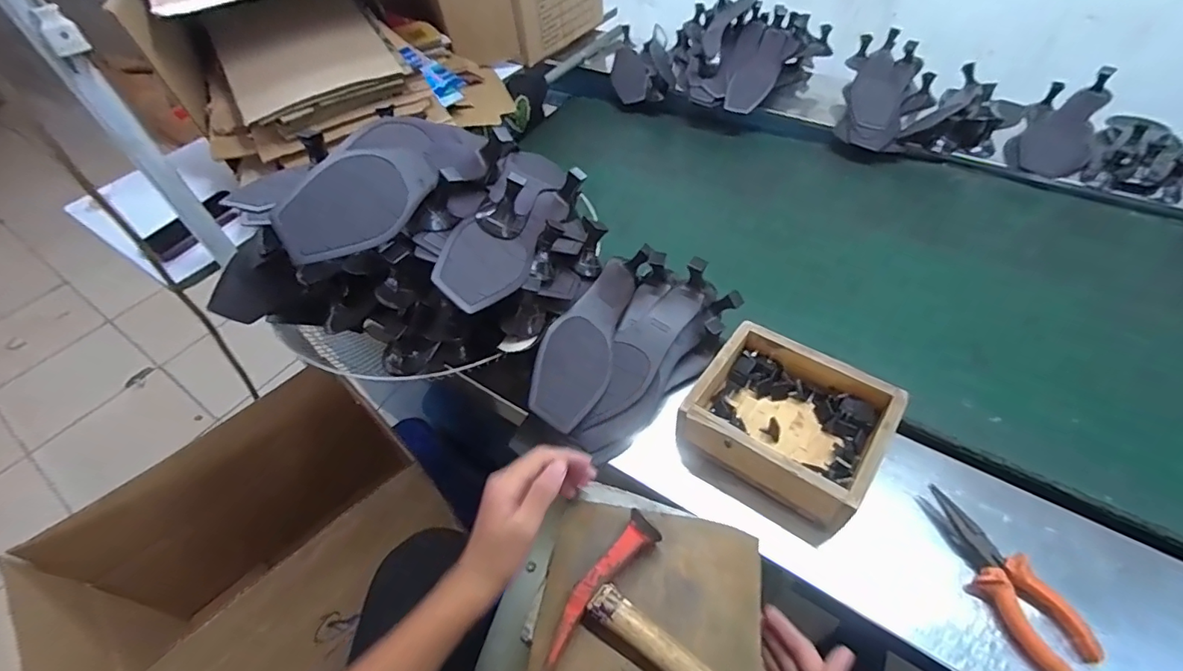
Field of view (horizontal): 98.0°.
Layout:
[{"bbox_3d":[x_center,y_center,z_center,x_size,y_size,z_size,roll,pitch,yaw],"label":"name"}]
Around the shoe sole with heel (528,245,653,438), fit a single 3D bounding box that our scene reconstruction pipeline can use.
[{"bbox_3d":[-0.007,-0.003,0.608,0.082,0.062,0.239,25,68,-7],"label":"shoe sole with heel"}]

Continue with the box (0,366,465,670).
[{"bbox_3d":[-0.507,0.337,0.811,0.473,0.298,0.329,-37,56,-24],"label":"box"}]

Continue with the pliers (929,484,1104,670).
[{"bbox_3d":[0.361,0.207,0.452,0.053,0.026,0.154,-17,50,-9],"label":"pliers"}]

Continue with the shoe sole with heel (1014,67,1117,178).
[{"bbox_3d":[0.787,-0.354,0.844,0.100,0.091,0.217,32,59,28],"label":"shoe sole with heel"}]

